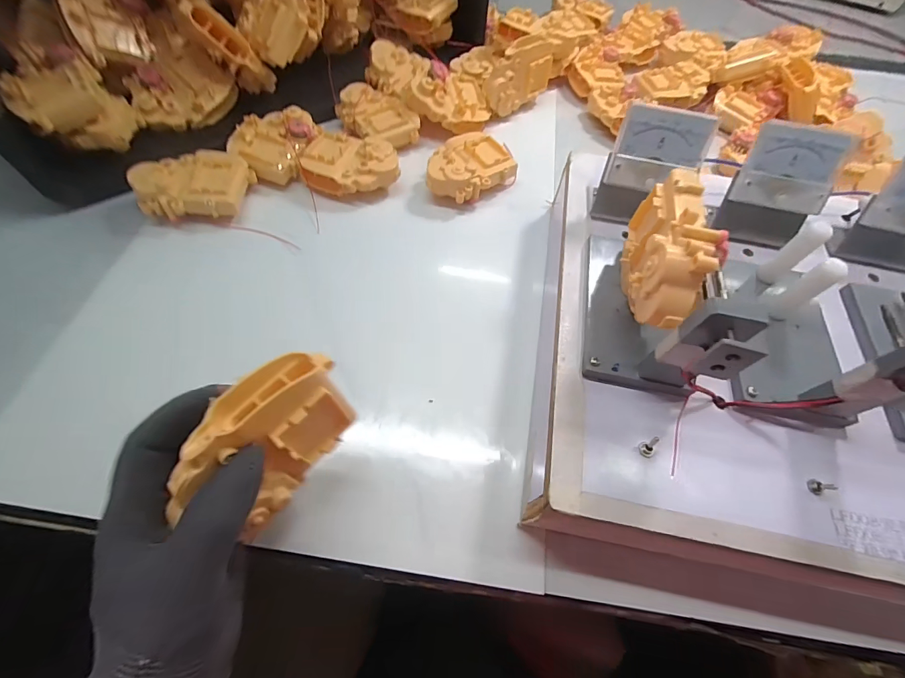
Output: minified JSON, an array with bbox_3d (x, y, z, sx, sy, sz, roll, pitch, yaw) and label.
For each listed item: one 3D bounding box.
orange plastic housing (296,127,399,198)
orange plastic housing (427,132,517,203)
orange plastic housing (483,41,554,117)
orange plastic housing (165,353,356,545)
[{"bbox_3d":[-0.104,-0.178,0.416,0.095,0.037,0.064,18,60,7],"label":"orange plastic housing"},{"bbox_3d":[0.013,-0.181,0.427,0.095,0.037,0.070,-36,68,-21],"label":"orange plastic housing"},{"bbox_3d":[0.079,-0.317,0.483,0.091,0.061,0.025,-34,67,-20],"label":"orange plastic housing"},{"bbox_3d":[-0.094,0.052,0.207,0.038,0.058,0.088,30,62,13],"label":"orange plastic housing"}]

